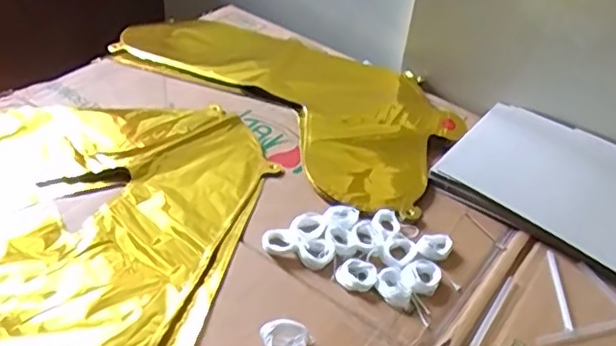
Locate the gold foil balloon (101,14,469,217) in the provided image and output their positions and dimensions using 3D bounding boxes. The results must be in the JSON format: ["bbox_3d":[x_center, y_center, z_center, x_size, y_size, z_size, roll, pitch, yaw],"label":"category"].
[{"bbox_3d":[-0.018,-0.105,0.676,0.415,0.012,0.223,32,45,27],"label":"gold foil balloon"}]

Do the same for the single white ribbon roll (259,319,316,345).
[{"bbox_3d":[0.004,0.116,0.413,0.071,0.014,0.025,10,39,3],"label":"single white ribbon roll"}]

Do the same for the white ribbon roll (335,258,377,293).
[{"bbox_3d":[0.037,0.078,0.471,0.029,0.007,0.027,5,39,-4],"label":"white ribbon roll"}]

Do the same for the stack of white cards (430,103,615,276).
[{"bbox_3d":[0.244,0.006,0.580,0.204,0.021,0.171,32,45,27],"label":"stack of white cards"}]

